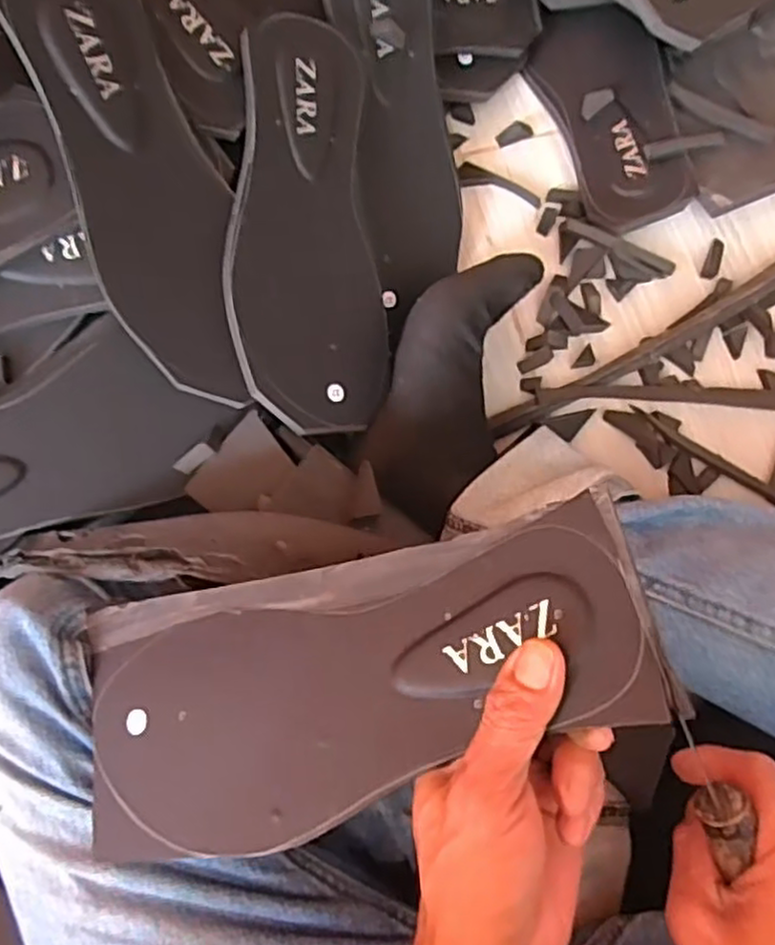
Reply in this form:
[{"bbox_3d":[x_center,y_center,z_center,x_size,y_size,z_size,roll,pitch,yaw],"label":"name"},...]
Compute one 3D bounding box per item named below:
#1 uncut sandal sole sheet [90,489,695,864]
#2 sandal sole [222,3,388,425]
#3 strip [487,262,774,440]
[{"bbox_3d":[-0.020,0.090,0.292,0.252,0.006,0.107,-16,66,18],"label":"uncut sandal sole sheet"},{"bbox_3d":[-0.051,-0.150,0.432,0.098,0.012,0.245,-6,91,-31],"label":"sandal sole"},{"bbox_3d":[0.258,-0.132,0.502,0.425,0.015,0.023,-30,80,-4],"label":"strip"}]

